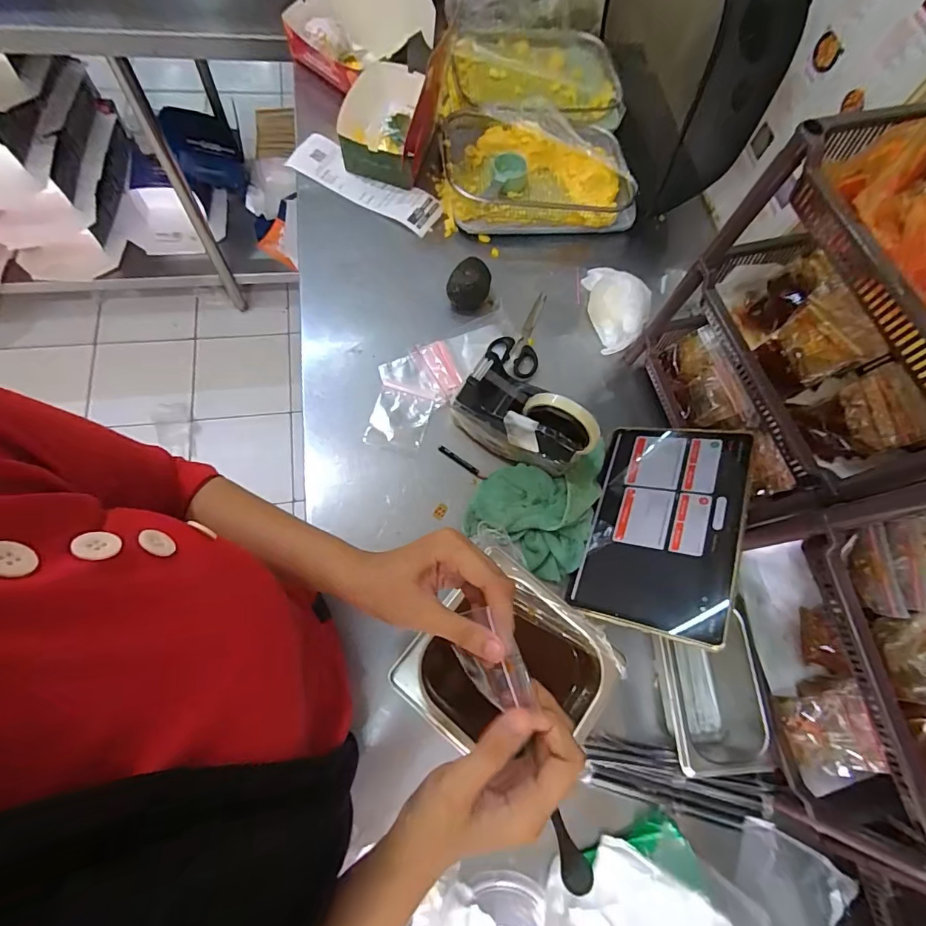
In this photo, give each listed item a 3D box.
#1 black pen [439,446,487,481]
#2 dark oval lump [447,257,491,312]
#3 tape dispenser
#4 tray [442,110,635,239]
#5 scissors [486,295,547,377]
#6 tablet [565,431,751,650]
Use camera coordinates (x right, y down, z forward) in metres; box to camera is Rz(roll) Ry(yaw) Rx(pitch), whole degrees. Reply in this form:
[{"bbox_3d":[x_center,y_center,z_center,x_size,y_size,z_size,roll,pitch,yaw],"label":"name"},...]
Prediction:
[{"bbox_3d":[0.000,0.000,0.590,0.072,0.005,0.009,34,74,10],"label":"black pen"},{"bbox_3d":[0.014,-0.254,0.651,0.050,0.046,0.067,33,70,5],"label":"dark oval lump"},{"bbox_3d":[0.069,-0.047,0.543,0.159,0.115,0.059,34,70,6],"label":"tape dispenser"},{"bbox_3d":[0.118,-0.483,0.729,0.291,0.047,0.226,-6,71,-3],"label":"tray"},{"bbox_3d":[0.094,-0.191,0.667,0.070,0.019,0.141,28,70,3],"label":"scissors"},{"bbox_3d":[0.231,0.068,0.534,0.160,0.012,0.254,6,62,35],"label":"tablet"}]

